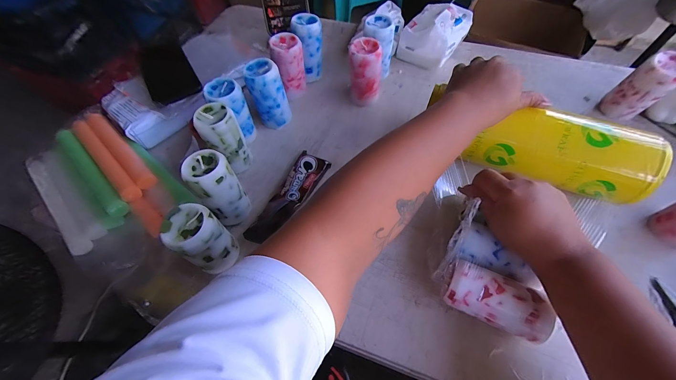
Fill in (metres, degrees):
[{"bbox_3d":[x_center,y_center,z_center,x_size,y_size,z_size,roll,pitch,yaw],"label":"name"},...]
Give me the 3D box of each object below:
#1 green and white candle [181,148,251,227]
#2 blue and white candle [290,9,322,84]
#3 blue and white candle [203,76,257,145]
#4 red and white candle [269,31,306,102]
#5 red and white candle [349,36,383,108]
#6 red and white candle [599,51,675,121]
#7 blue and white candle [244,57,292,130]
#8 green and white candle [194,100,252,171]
[{"bbox_3d":[-0.147,0.000,0.357,0.047,0.098,0.051,-1,59,2],"label":"green and white candle"},{"bbox_3d":[-0.051,-0.247,0.503,0.046,0.103,0.053,-27,62,-12],"label":"blue and white candle"},{"bbox_3d":[-0.155,-0.112,0.427,0.044,0.097,0.045,-1,59,2],"label":"blue and white candle"},{"bbox_3d":[-0.079,-0.201,0.479,0.049,0.096,0.054,-13,60,-4],"label":"red and white candle"},{"bbox_3d":[0.045,-0.185,0.465,0.047,0.097,0.048,5,60,6],"label":"red and white candle"},{"bbox_3d":[0.444,-0.146,0.420,0.043,0.094,0.052,-36,64,-16],"label":"red and white candle"},{"bbox_3d":[-0.107,-0.147,0.448,0.049,0.099,0.053,-18,60,-7],"label":"blue and white candle"},{"bbox_3d":[-0.157,-0.068,0.399,0.049,0.096,0.048,-1,59,2],"label":"green and white candle"}]

